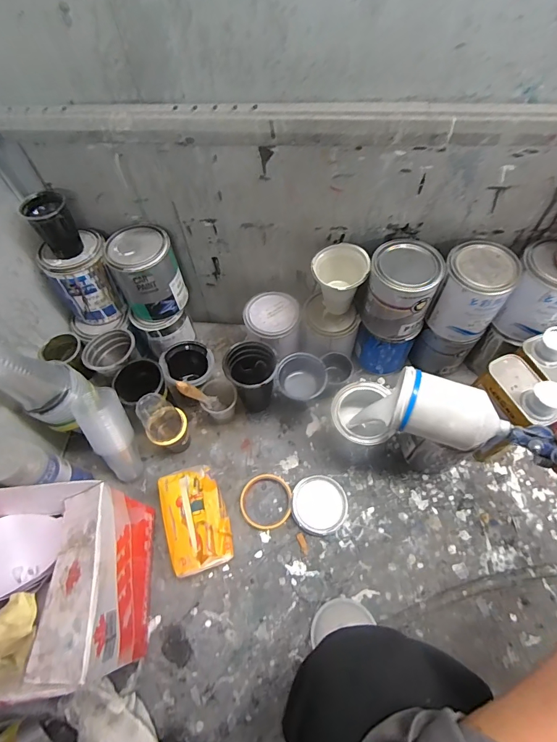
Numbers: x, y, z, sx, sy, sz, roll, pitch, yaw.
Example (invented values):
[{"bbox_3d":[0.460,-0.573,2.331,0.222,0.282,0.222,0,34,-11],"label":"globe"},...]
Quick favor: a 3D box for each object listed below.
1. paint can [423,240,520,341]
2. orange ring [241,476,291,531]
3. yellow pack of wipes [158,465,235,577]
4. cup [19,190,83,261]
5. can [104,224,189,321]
[{"bbox_3d":[0.315,-0.127,0.633,0.105,0.135,0.107,32,66,19],"label":"paint can"},{"bbox_3d":[-0.021,0.226,0.667,0.089,0.017,0.092,-2,67,5],"label":"orange ring"},{"bbox_3d":[-0.138,0.245,0.638,0.097,0.056,0.157,-21,62,-9],"label":"yellow pack of wipes"},{"bbox_3d":[-0.343,-0.226,0.588,0.062,0.081,0.063,-26,63,-12],"label":"cup"},{"bbox_3d":[-0.227,-0.170,0.669,0.101,0.121,0.106,-1,60,2],"label":"can"}]

